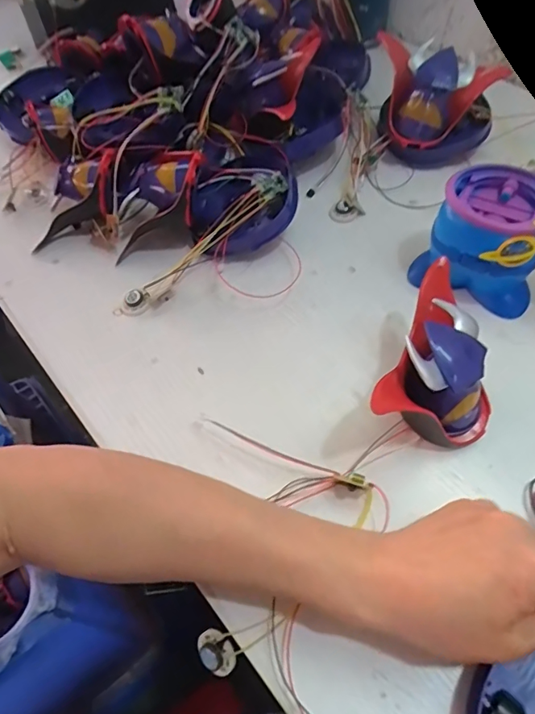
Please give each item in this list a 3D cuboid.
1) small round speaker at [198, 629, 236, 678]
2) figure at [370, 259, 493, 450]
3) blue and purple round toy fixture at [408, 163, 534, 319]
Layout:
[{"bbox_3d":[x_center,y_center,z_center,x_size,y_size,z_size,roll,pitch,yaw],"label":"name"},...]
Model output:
[{"bbox_3d":[-0.030,0.176,0.287,0.024,0.008,0.023,18,91,18],"label":"small round speaker"},{"bbox_3d":[0.119,0.008,0.315,0.069,0.080,0.124,21,61,18],"label":"figure"},{"bbox_3d":[0.173,-0.088,0.375,0.091,0.077,0.086,25,62,20],"label":"blue and purple round toy fixture"}]

